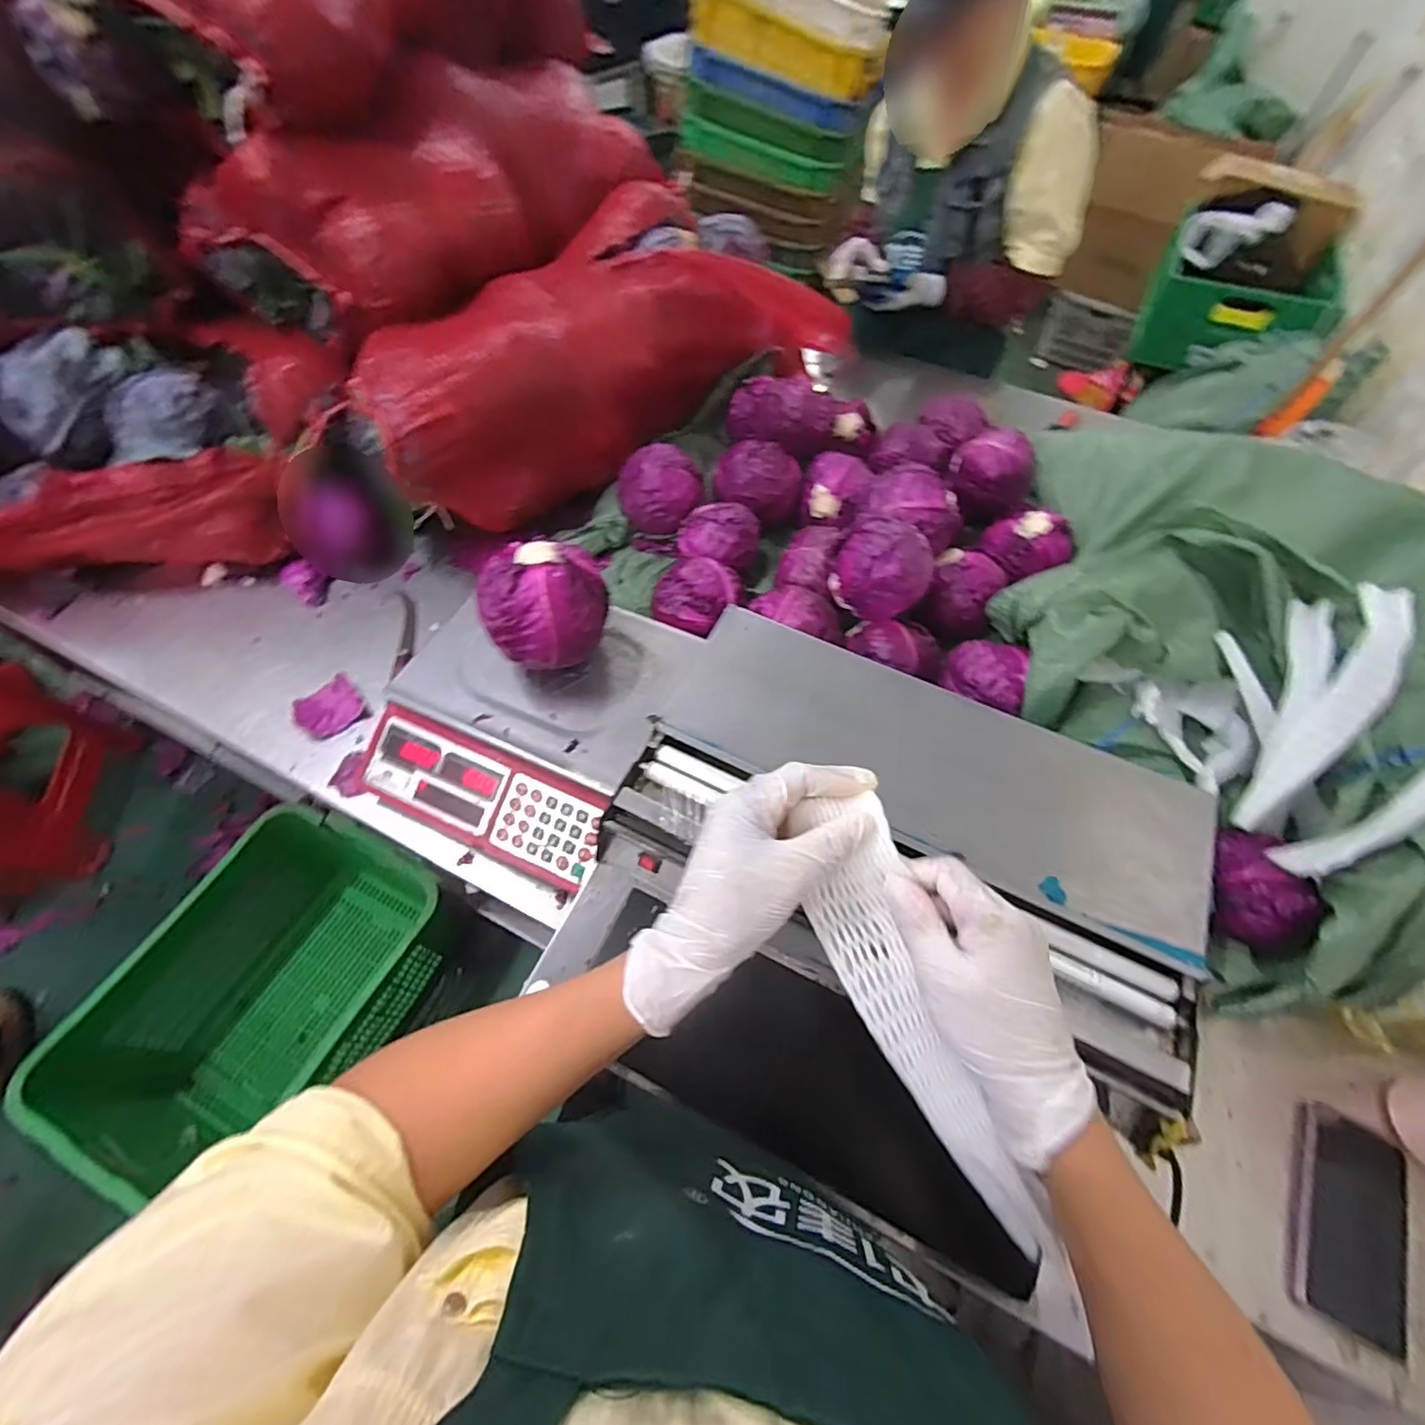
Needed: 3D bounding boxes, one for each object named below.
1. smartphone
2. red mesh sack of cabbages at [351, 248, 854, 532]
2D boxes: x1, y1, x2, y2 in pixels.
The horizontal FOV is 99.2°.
[{"bbox_3d":[0.530,0.422,0.504,0.076,0.014,0.152,23,66,20],"label":"smartphone"},{"bbox_3d":[-0.147,-0.521,0.909,0.711,0.207,0.217,-29,65,-19],"label":"red mesh sack of cabbages"}]

